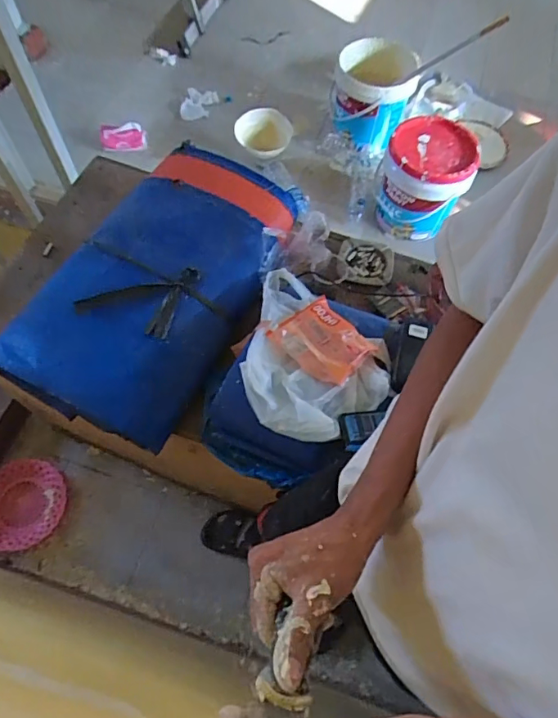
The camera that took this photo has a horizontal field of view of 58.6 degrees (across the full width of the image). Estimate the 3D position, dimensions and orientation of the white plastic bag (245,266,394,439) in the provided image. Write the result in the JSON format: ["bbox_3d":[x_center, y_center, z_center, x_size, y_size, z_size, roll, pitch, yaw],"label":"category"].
[{"bbox_3d":[0.022,-0.016,0.842,0.221,0.087,0.323,-28,67,-16],"label":"white plastic bag"}]

